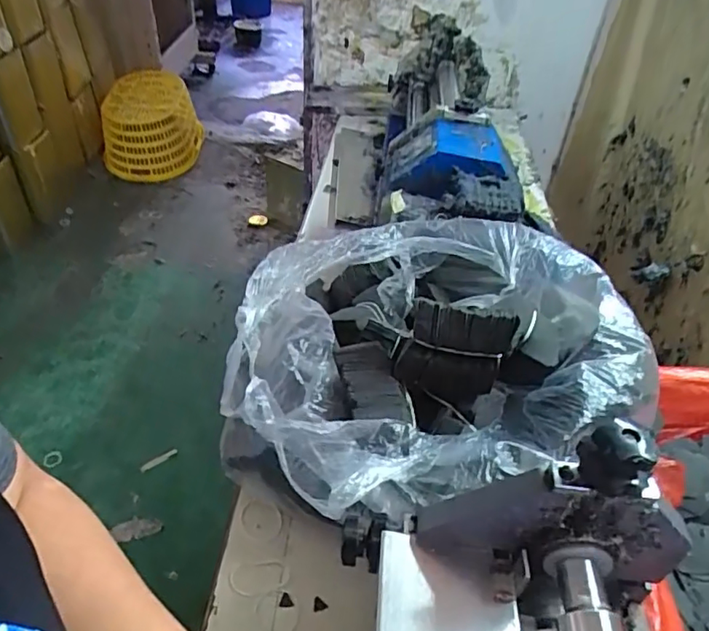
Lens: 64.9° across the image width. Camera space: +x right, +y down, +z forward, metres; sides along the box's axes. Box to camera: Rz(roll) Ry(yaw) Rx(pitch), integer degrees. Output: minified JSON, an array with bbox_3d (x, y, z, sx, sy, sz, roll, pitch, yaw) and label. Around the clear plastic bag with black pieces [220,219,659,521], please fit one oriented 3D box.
[{"bbox_3d":[0.059,0.038,0.637,0.407,0.208,0.384,-13,44,-19],"label":"clear plastic bag with black pieces"}]

